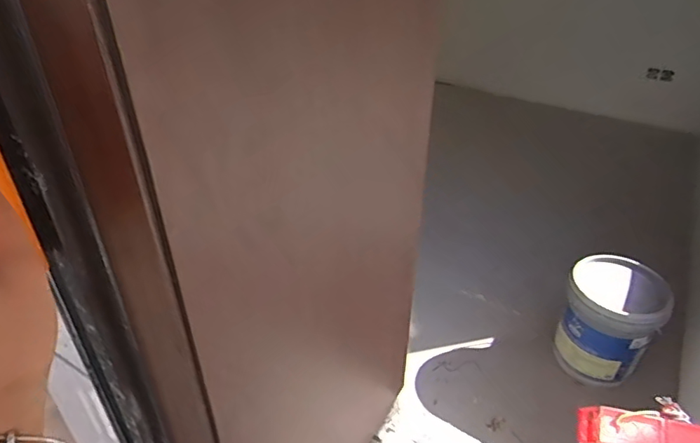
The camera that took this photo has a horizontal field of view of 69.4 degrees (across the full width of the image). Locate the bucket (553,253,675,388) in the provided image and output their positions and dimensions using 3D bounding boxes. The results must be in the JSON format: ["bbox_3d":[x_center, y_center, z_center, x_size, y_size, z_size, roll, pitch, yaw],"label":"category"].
[{"bbox_3d":[0.876,0.344,1.739,0.297,0.350,0.287,14,37,19],"label":"bucket"}]

